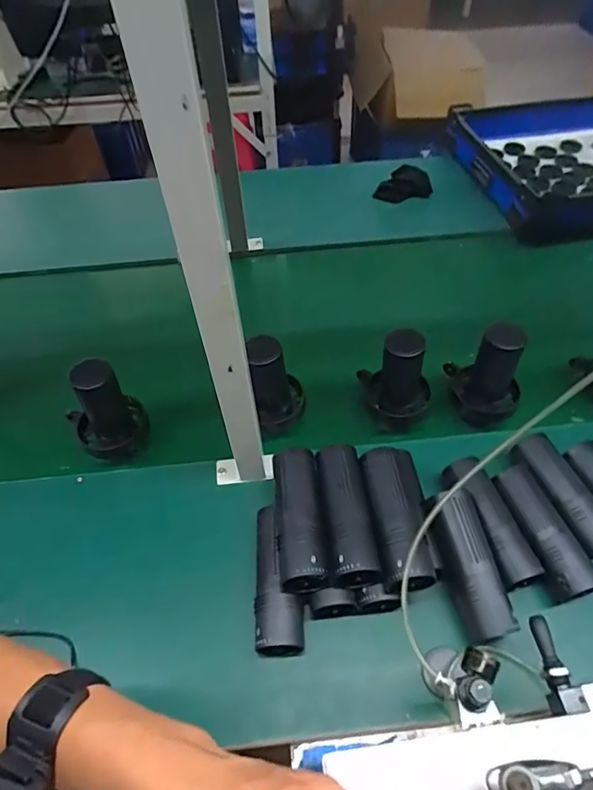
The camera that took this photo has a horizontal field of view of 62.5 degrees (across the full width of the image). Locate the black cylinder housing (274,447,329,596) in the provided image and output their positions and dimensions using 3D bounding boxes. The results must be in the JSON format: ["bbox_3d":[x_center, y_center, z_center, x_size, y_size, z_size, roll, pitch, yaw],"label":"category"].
[{"bbox_3d":[0.003,0.147,0.581,0.054,0.047,0.172,-5,52,-2],"label":"black cylinder housing"}]

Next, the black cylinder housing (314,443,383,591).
[{"bbox_3d":[0.058,0.141,0.578,0.056,0.045,0.170,-5,52,-1],"label":"black cylinder housing"}]

